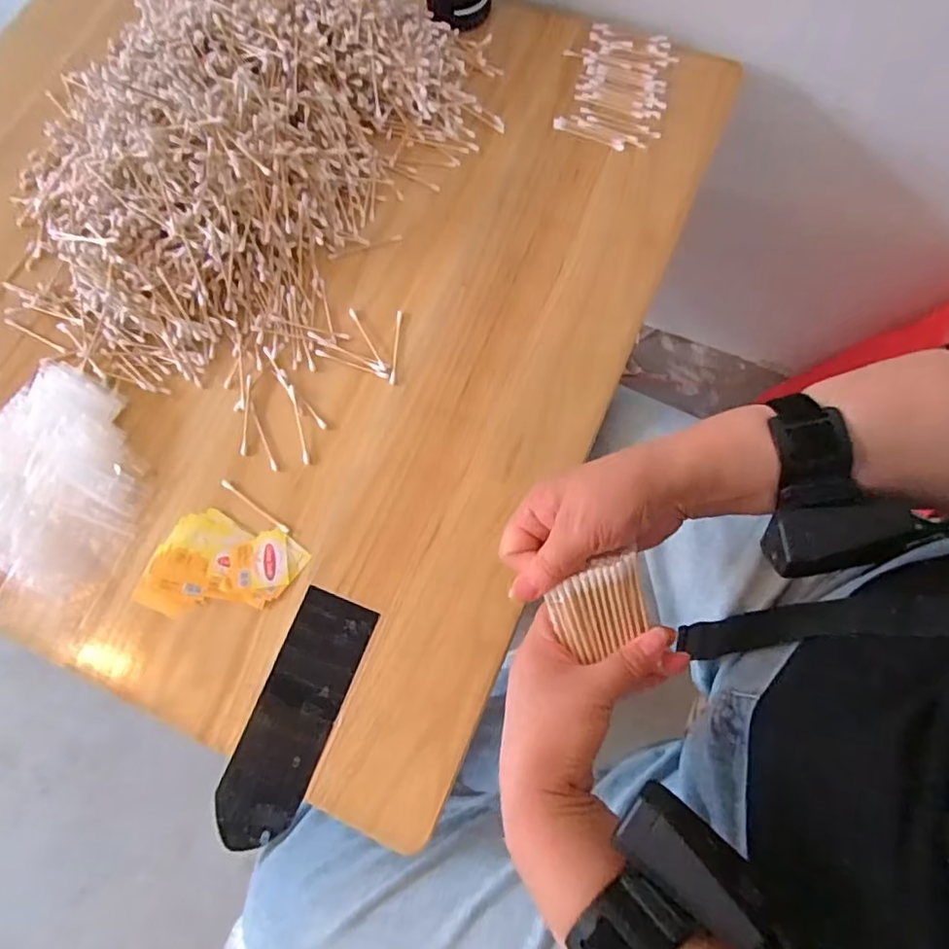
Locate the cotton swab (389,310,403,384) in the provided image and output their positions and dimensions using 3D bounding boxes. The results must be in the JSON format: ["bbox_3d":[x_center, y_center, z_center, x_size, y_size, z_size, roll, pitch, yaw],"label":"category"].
[{"bbox_3d":[-0.070,-0.114,0.533,0.005,0.004,0.073,3,74,3],"label":"cotton swab"}]

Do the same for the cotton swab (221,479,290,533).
[{"bbox_3d":[-0.181,0.026,0.495,0.072,0.004,0.007,34,77,11],"label":"cotton swab"}]

